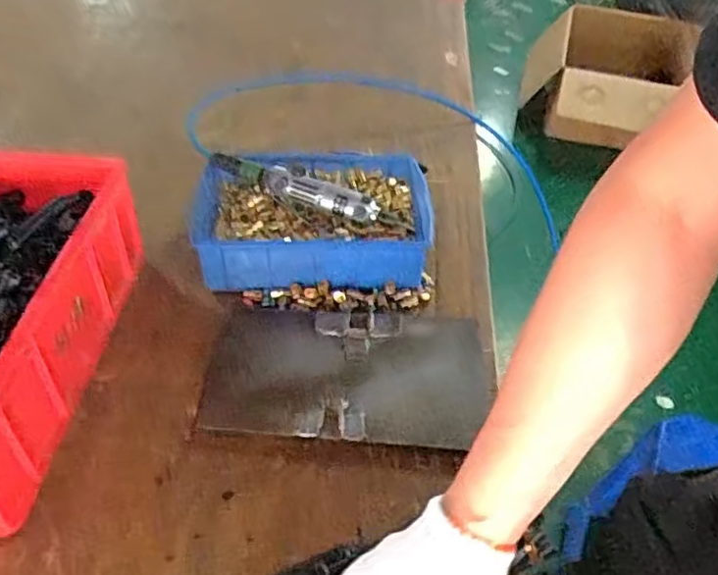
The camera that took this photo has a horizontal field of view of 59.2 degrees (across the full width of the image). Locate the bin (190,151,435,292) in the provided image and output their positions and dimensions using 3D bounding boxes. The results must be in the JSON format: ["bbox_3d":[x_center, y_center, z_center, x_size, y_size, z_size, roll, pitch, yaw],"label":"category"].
[{"bbox_3d":[-0.059,-0.089,0.829,0.303,0.084,0.215,-3,44,-5],"label":"bin"}]

